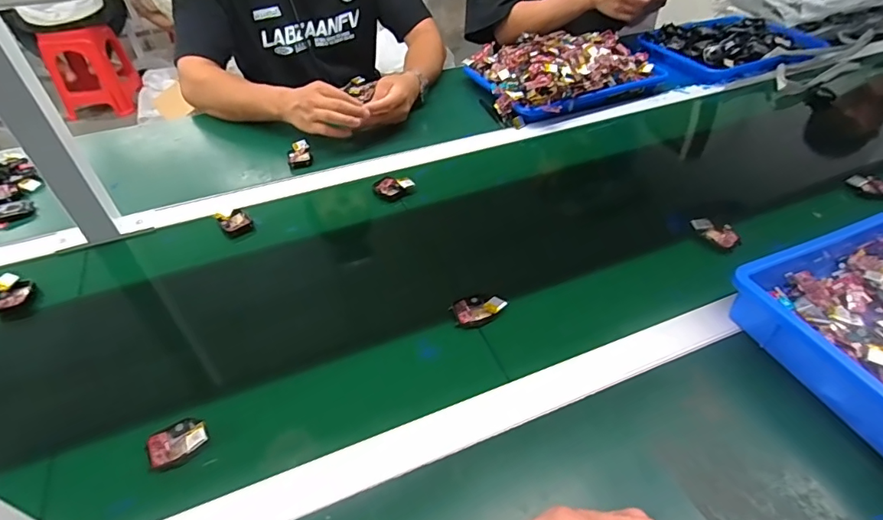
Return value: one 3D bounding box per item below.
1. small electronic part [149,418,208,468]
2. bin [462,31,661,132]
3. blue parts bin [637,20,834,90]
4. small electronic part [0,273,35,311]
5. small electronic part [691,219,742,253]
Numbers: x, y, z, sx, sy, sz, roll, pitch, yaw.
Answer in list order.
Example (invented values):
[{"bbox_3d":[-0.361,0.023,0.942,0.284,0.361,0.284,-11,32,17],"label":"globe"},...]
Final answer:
[{"bbox_3d":[-0.233,0.161,0.421,0.048,0.010,0.035,-27,48,-23],"label":"small electronic part"},{"bbox_3d":[0.222,-0.372,0.912,0.336,0.073,0.239,-22,46,-19],"label":"bin"},{"bbox_3d":[0.618,-0.459,1.034,0.344,0.060,0.245,-22,46,-19],"label":"blue parts bin"},{"bbox_3d":[-0.499,0.038,0.554,0.037,0.020,0.047,-11,53,-29],"label":"small electronic part"},{"bbox_3d":[0.353,-0.036,0.613,0.028,0.018,0.059,-23,47,-20],"label":"small electronic part"}]

